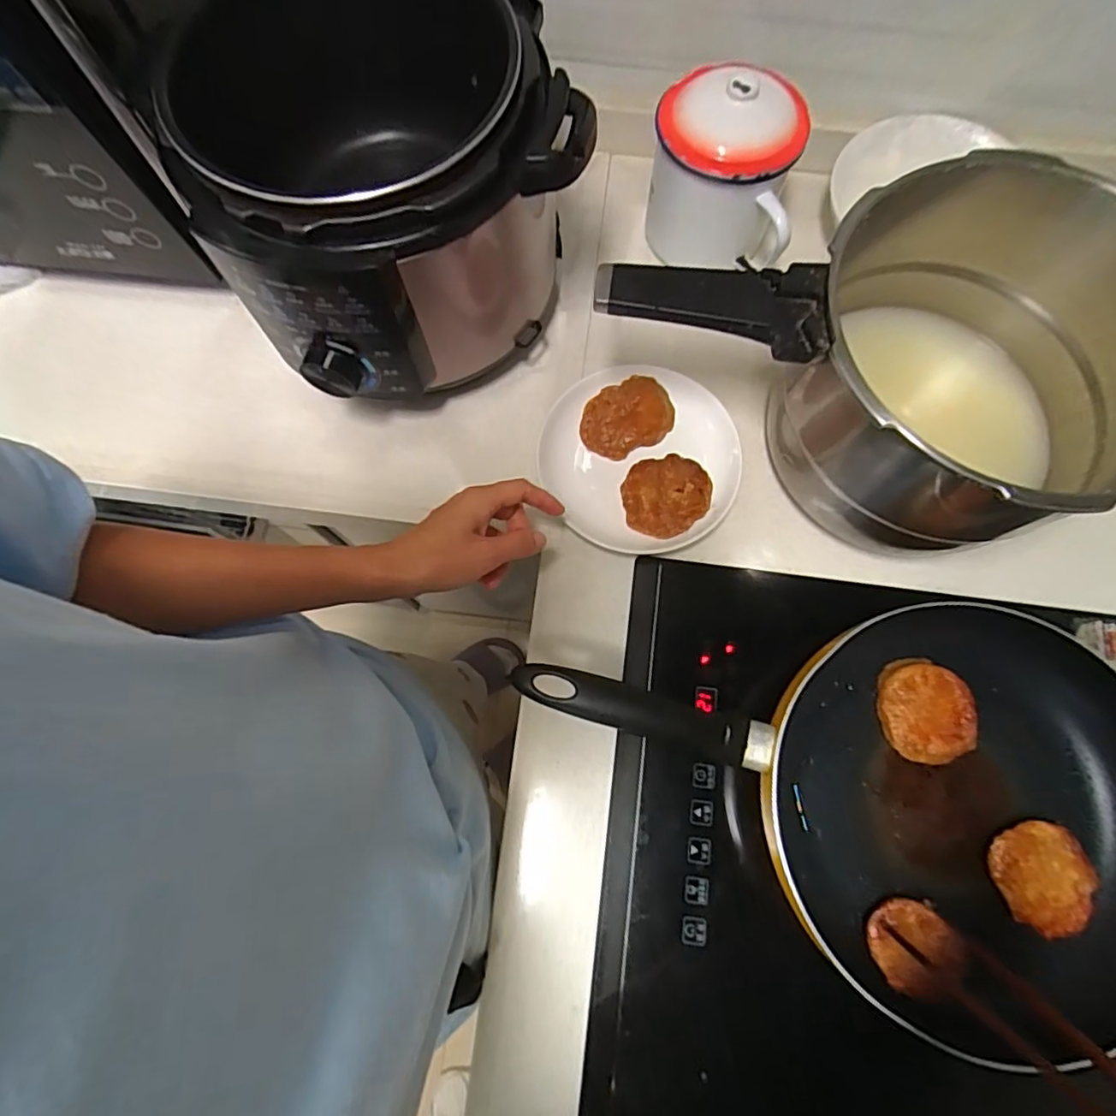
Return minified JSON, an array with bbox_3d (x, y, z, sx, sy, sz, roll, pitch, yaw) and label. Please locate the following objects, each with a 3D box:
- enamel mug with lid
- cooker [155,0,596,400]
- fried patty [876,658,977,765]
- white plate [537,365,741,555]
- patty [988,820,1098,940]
[{"bbox_3d":[0.146,-0.336,0.524,0.129,0.138,0.105,13,75,4],"label":"enamel mug with lid"},{"bbox_3d":[-0.129,-0.280,0.481,0.271,0.217,0.264,-15,75,-4],"label":"cooker"},{"bbox_3d":[0.280,0.117,0.453,0.066,0.017,0.075,9,75,3],"label":"fried patty"},{"bbox_3d":[0.072,-0.087,0.520,0.162,0.031,0.163,0,74,0],"label":"white plate"},{"bbox_3d":[0.342,0.225,0.416,0.063,0.010,0.070,-19,75,-5],"label":"patty"}]

